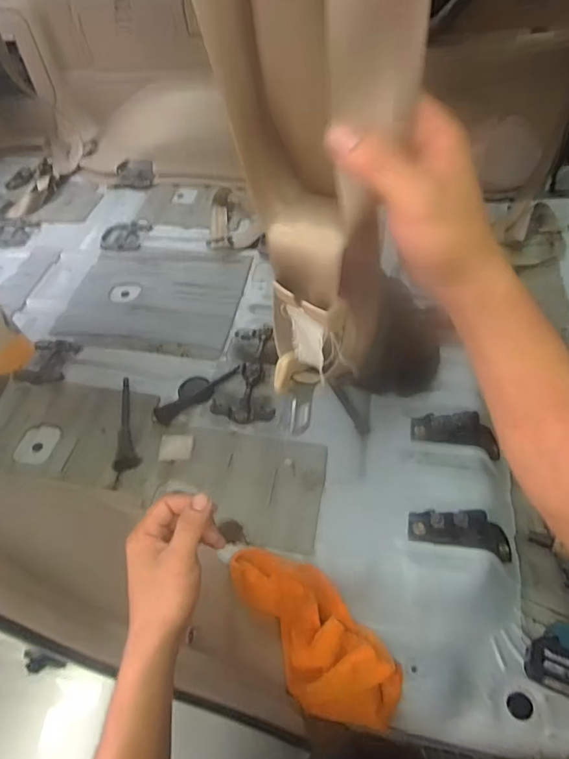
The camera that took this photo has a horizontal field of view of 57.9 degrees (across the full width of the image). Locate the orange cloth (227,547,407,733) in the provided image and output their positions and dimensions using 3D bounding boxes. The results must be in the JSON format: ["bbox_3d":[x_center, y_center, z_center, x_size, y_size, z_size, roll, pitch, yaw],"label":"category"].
[{"bbox_3d":[0.040,0.376,0.767,0.138,0.086,0.293,-36,61,-22],"label":"orange cloth"}]

